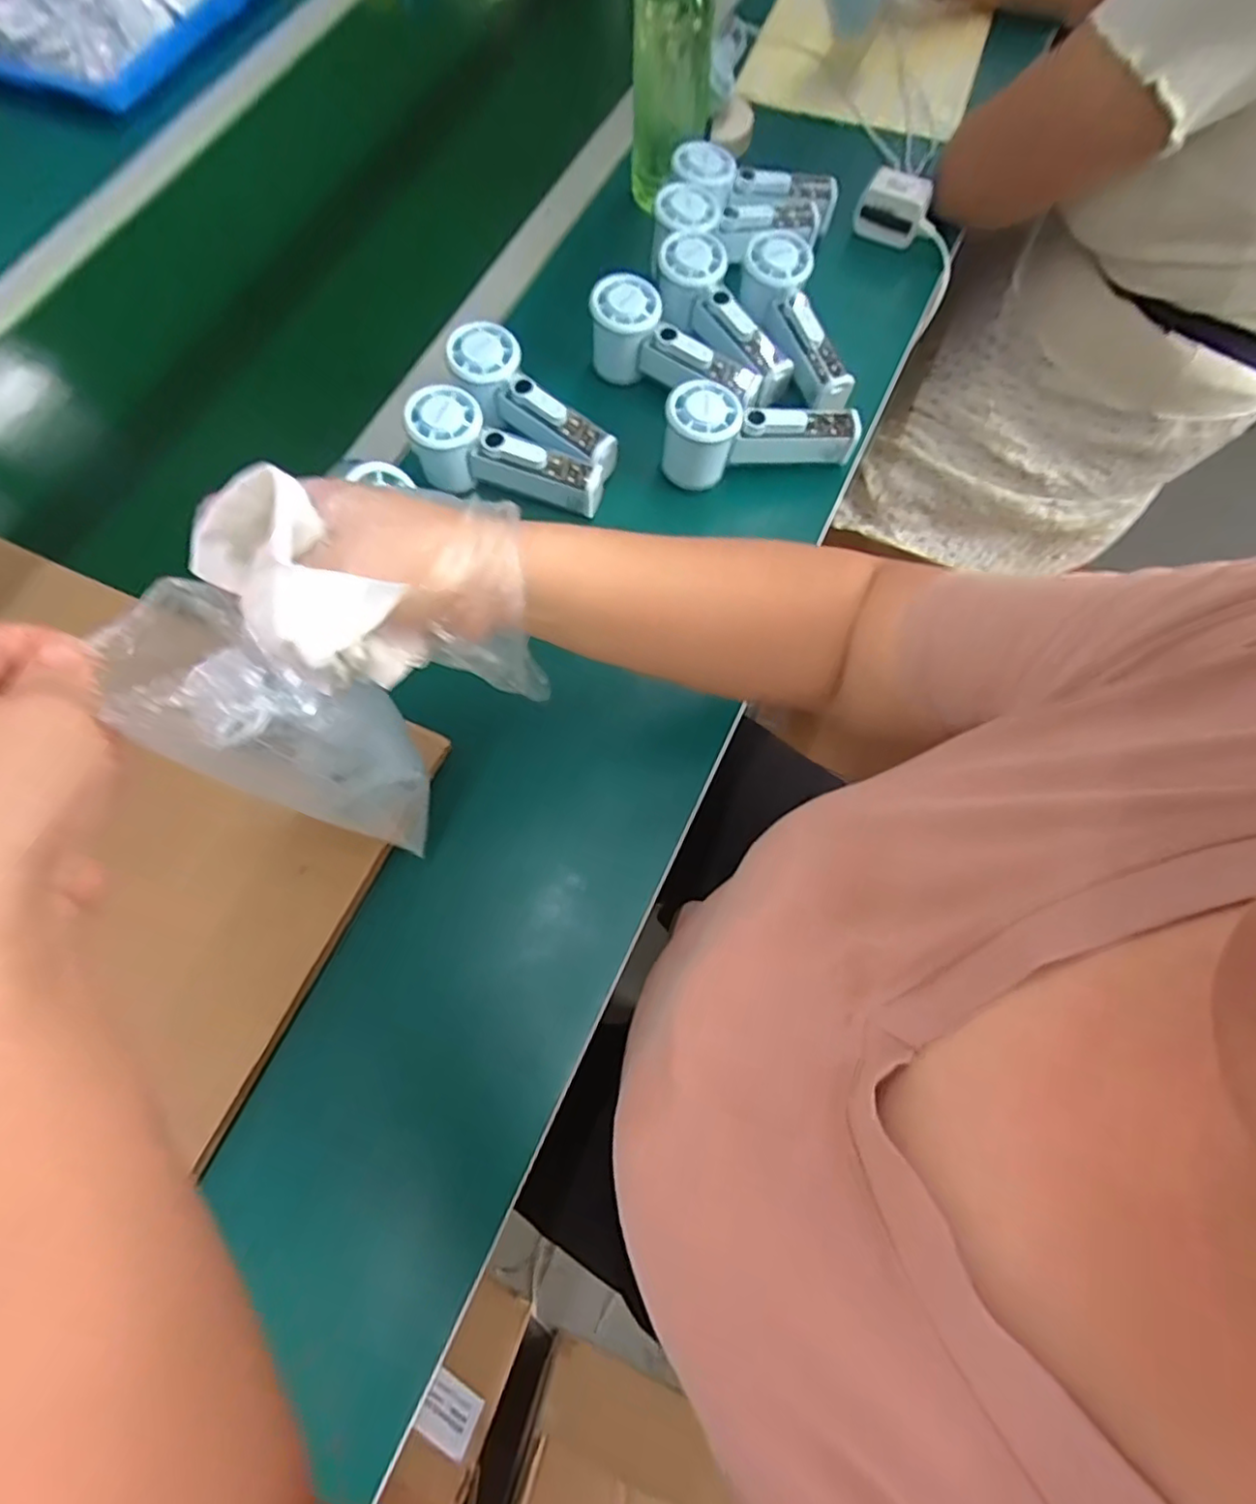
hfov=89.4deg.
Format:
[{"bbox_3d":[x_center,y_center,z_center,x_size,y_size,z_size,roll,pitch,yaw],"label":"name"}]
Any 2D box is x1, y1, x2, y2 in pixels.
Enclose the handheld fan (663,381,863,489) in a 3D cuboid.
[{"bbox_3d":[0.101,-0.247,0.502,0.153,0.065,0.052,-4,70,-13],"label":"handheld fan"}]

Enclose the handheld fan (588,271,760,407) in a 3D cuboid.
[{"bbox_3d":[0.041,-0.330,0.520,0.149,0.058,0.052,26,74,11],"label":"handheld fan"}]

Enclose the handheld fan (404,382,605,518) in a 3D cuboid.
[{"bbox_3d":[-0.094,-0.227,0.498,0.155,0.058,0.052,20,72,-5],"label":"handheld fan"}]

